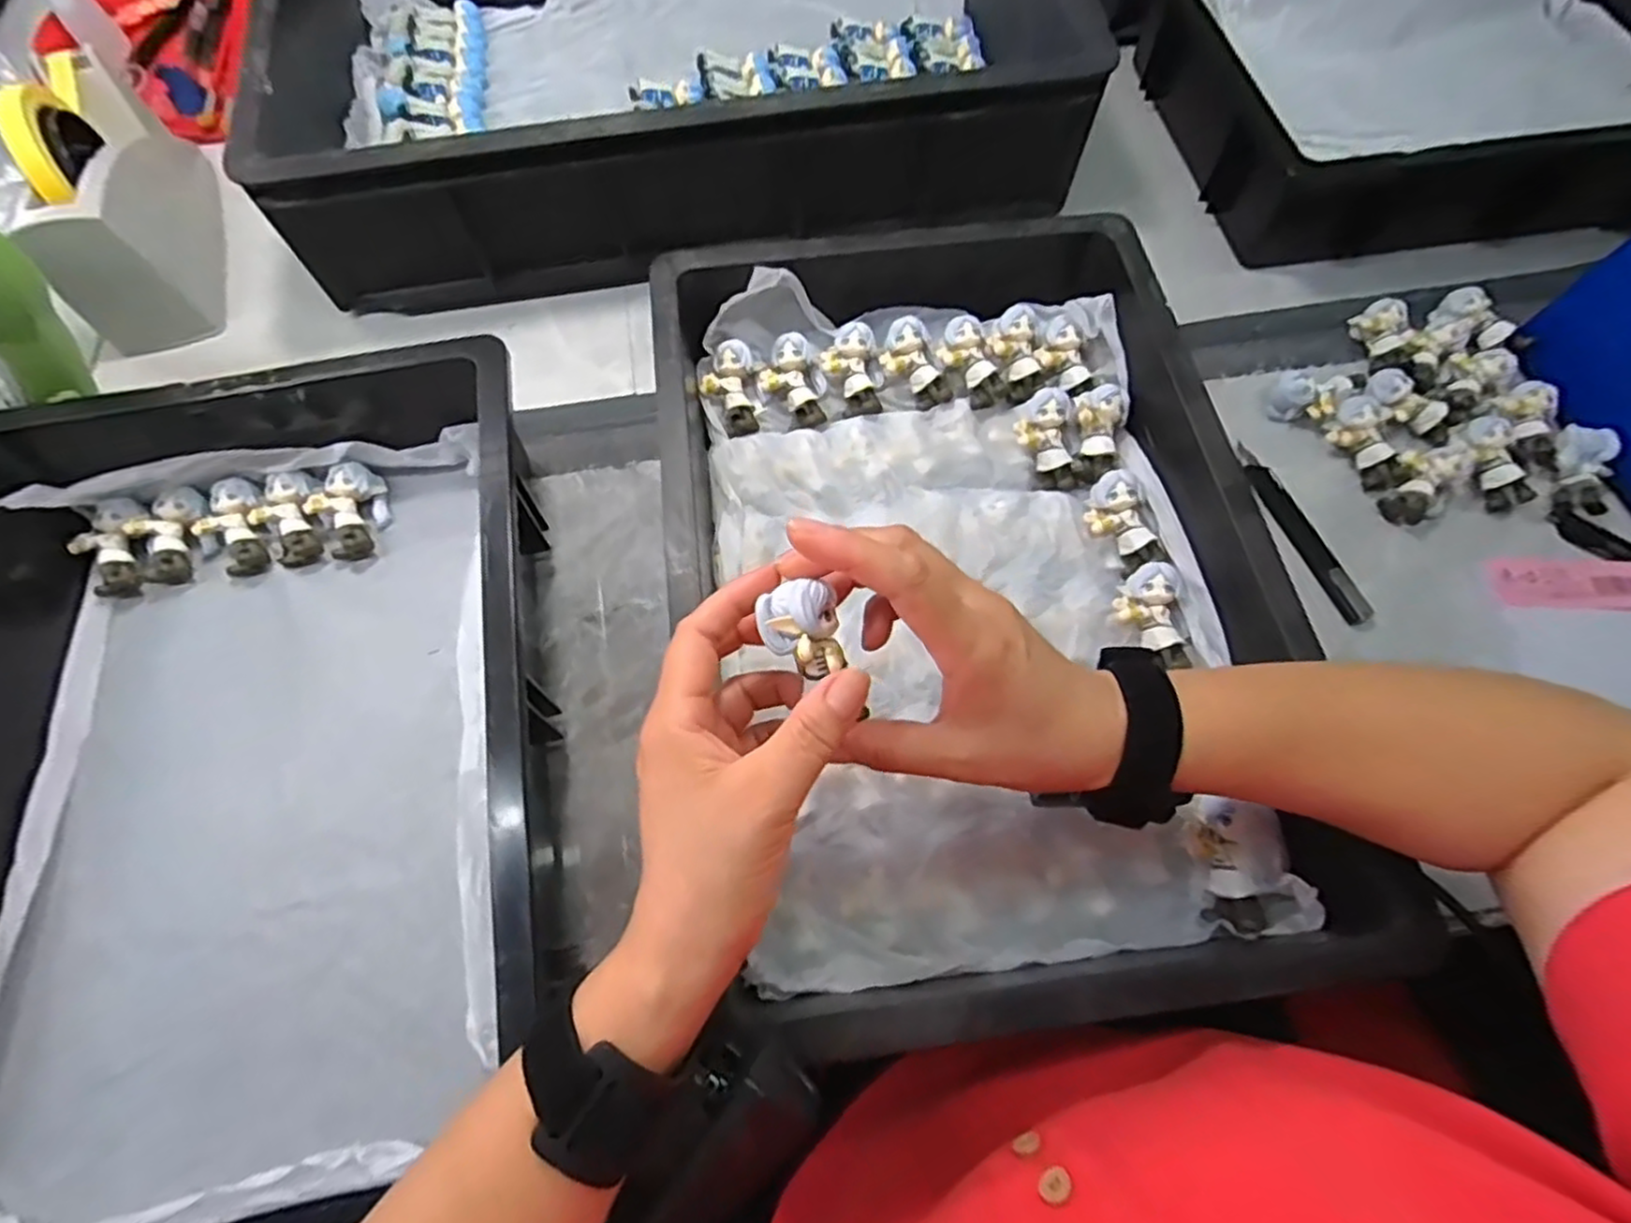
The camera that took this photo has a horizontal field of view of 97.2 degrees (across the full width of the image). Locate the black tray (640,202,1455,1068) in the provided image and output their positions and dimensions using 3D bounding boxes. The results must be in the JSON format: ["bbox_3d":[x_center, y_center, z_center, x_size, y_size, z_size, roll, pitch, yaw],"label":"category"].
[{"bbox_3d":[0.081,-0.036,0.415,0.314,0.072,0.470,-7,67,-3],"label":"black tray"}]

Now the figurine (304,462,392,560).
[{"bbox_3d":[-0.305,-0.065,0.471,0.040,0.029,0.056,-15,67,-7],"label":"figurine"}]

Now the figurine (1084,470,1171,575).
[{"bbox_3d":[0.189,-0.055,0.450,0.033,0.027,0.062,-21,82,-9],"label":"figurine"}]

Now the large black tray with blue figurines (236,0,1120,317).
[{"bbox_3d":[-0.119,-0.487,0.606,0.585,0.120,0.407,-10,67,-5],"label":"large black tray with blue figurines"}]

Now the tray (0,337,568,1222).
[{"bbox_3d":[-0.308,0.066,0.384,0.336,0.097,0.479,-13,67,-6],"label":"tray"}]

